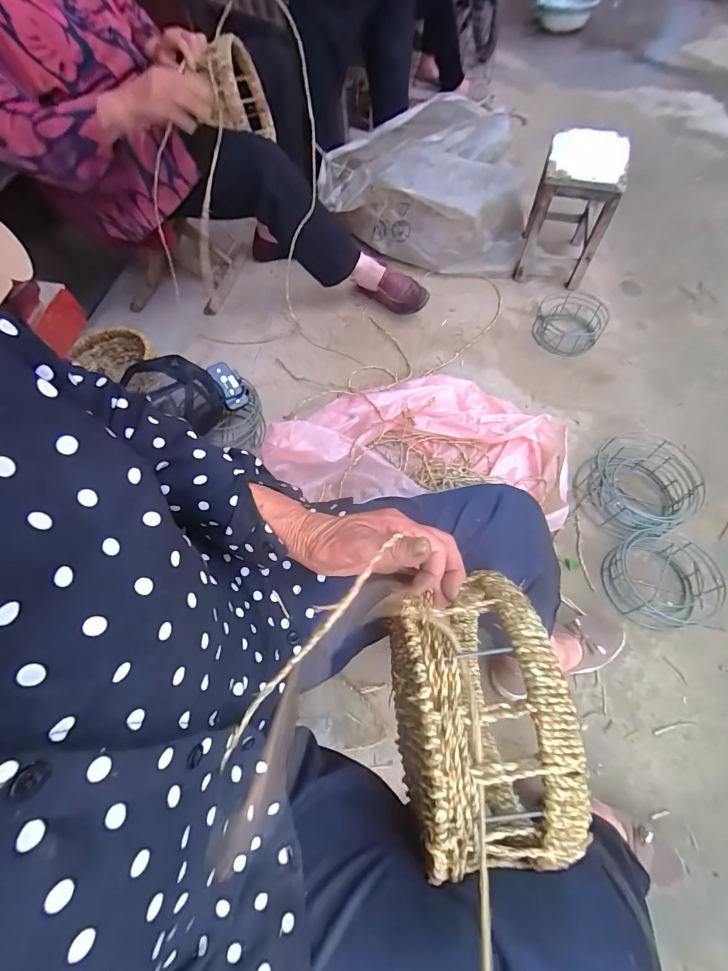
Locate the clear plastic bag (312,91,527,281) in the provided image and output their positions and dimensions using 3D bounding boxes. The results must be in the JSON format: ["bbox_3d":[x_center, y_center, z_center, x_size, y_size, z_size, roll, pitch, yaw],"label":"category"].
[{"bbox_3d":[0.200,-0.953,1.297,0.641,0.257,0.489,1,61,3],"label":"clear plastic bag"}]

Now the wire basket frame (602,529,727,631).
[{"bbox_3d":[0.580,0.181,0.782,0.204,0.054,0.187,-18,62,-8],"label":"wire basket frame"}]

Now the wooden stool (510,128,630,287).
[{"bbox_3d":[0.597,-0.799,1.173,0.204,0.314,0.271,18,63,12],"label":"wooden stool"}]

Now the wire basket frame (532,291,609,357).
[{"bbox_3d":[0.574,-0.456,1.129,0.183,0.064,0.175,31,66,18],"label":"wire basket frame"}]

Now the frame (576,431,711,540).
[{"bbox_3d":[0.593,-0.002,0.870,0.232,0.079,0.214,-35,65,-16],"label":"frame"}]

